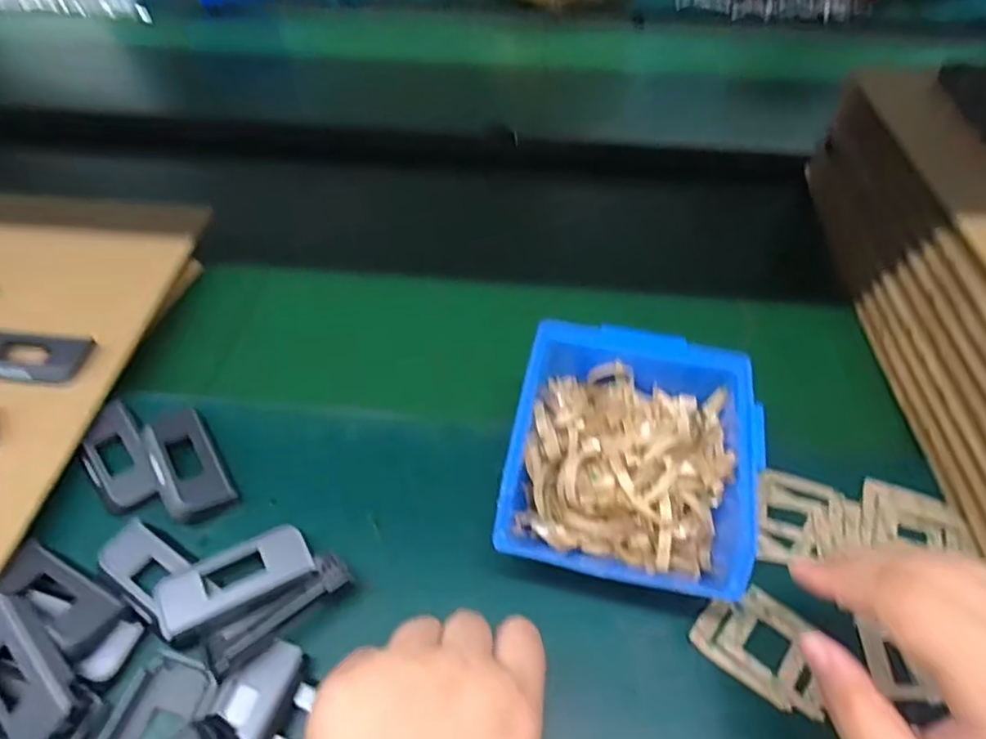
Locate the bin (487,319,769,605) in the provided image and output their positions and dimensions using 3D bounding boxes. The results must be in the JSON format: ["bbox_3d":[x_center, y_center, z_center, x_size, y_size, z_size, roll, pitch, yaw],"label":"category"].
[{"bbox_3d":[0.075,0.050,0.355,0.125,0.066,0.138,9,50,7],"label":"bin"}]

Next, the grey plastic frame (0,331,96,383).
[{"bbox_3d":[-0.296,-0.006,0.410,0.071,0.013,0.035,3,49,2],"label":"grey plastic frame"}]

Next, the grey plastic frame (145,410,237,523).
[{"bbox_3d":[-0.179,0.053,0.375,0.035,0.010,0.074,-26,55,-21],"label":"grey plastic frame"}]

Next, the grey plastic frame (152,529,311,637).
[{"bbox_3d":[-0.133,0.106,0.331,0.074,0.009,0.033,-25,54,-20],"label":"grey plastic frame"}]

